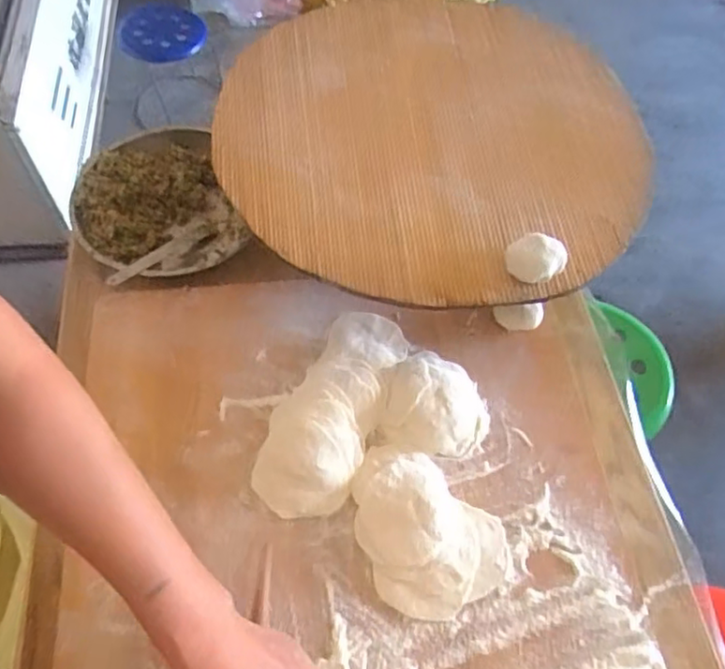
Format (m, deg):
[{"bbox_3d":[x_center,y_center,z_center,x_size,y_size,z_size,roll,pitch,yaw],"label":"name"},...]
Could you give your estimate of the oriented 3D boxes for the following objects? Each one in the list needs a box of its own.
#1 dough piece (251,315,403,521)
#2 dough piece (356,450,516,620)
[{"bbox_3d":[-0.029,0.066,0.619,0.092,0.034,0.225,21,62,9],"label":"dough piece"},{"bbox_3d":[0.051,0.172,0.563,0.116,0.032,0.156,-35,68,-20],"label":"dough piece"}]

